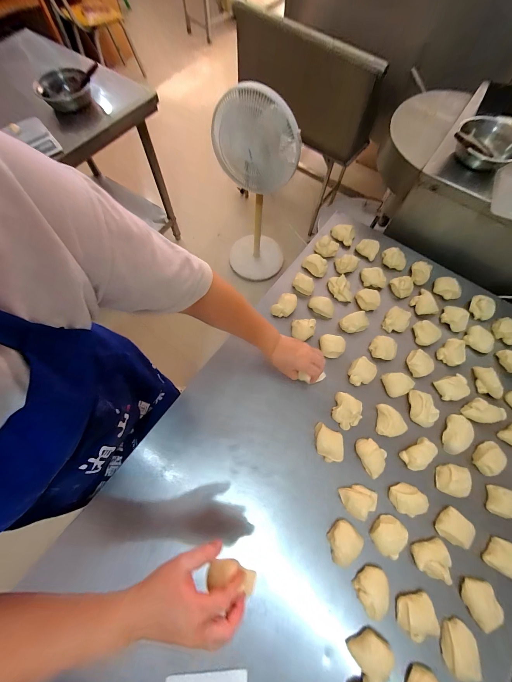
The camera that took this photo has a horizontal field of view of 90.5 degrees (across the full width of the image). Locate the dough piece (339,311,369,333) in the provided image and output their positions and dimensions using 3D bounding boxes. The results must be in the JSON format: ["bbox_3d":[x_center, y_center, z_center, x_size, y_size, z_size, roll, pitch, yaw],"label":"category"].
[{"bbox_3d":[0.253,-0.044,0.659,0.074,0.039,0.051,-16,71,-8],"label":"dough piece"}]

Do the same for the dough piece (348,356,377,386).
[{"bbox_3d":[0.249,0.075,0.605,0.065,0.027,0.056,-40,76,-15],"label":"dough piece"}]

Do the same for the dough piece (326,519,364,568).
[{"bbox_3d":[0.165,0.385,0.484,0.055,0.032,0.066,42,73,13],"label":"dough piece"}]

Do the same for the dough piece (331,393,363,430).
[{"bbox_3d":[0.205,0.158,0.569,0.060,0.033,0.075,16,70,4],"label":"dough piece"}]

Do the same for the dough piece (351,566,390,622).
[{"bbox_3d":[0.213,0.451,0.459,0.064,0.030,0.061,1,69,-2],"label":"dough piece"}]

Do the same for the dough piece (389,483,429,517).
[{"bbox_3d":[0.305,0.320,0.511,0.066,0.024,0.054,20,70,5],"label":"dough piece"}]

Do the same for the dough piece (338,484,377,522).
[{"bbox_3d":[0.209,0.322,0.507,0.069,0.026,0.057,-12,70,-7],"label":"dough piece"}]

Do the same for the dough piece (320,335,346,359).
[{"bbox_3d":[0.185,0.012,0.621,0.058,0.030,0.052,7,69,1],"label":"dough piece"}]

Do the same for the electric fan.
[{"bbox_3d":[-0.009,-0.682,1.299,0.342,0.971,0.302,-1,69,-3],"label":"electric fan"}]

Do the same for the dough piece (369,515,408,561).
[{"bbox_3d":[0.254,0.374,0.486,0.049,0.035,0.065,29,71,8],"label":"dough piece"}]

